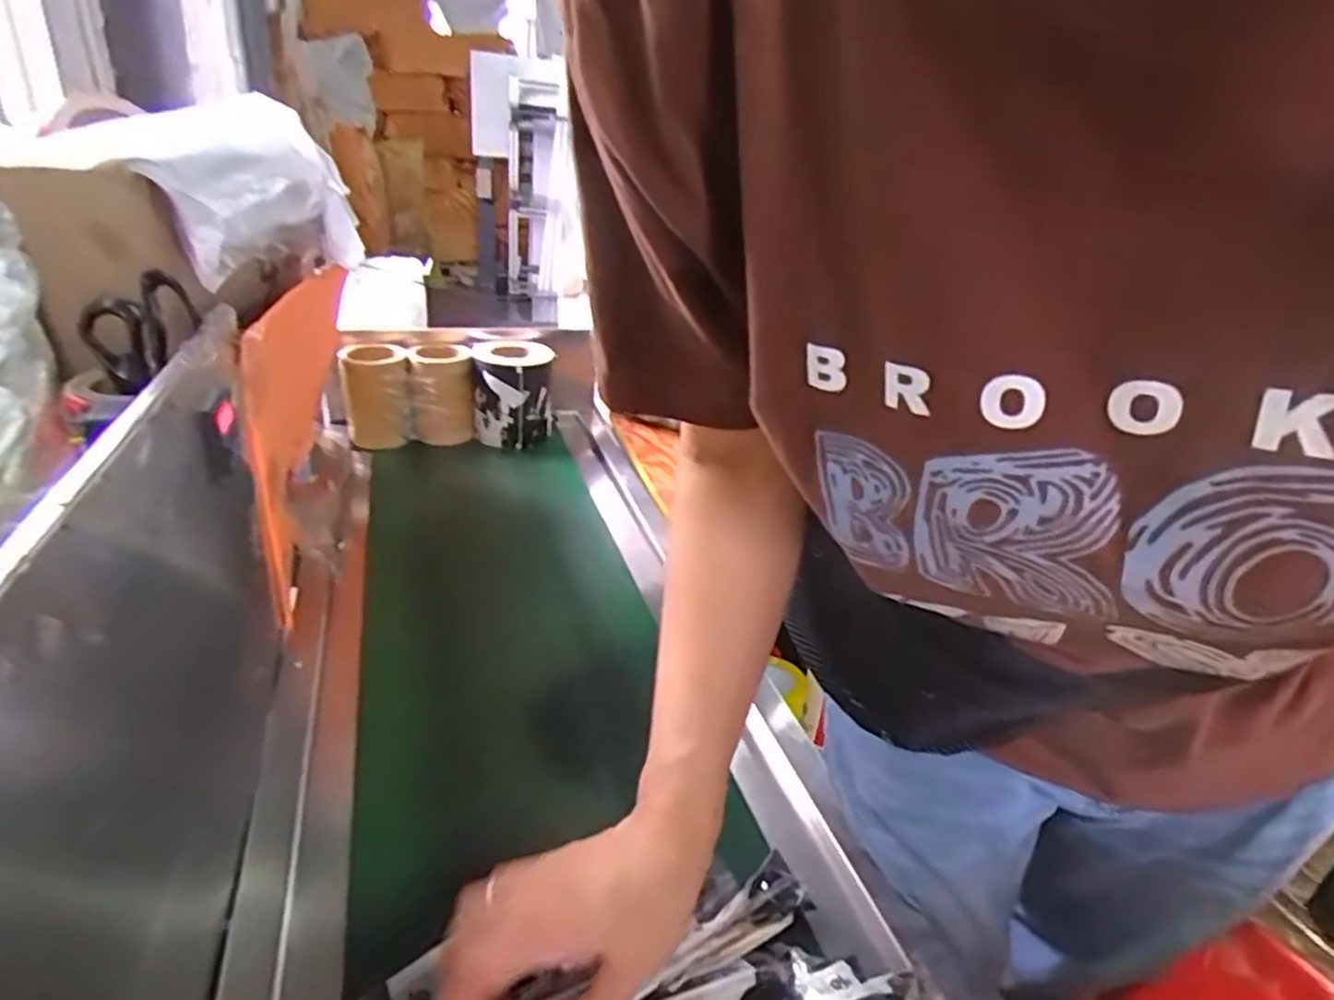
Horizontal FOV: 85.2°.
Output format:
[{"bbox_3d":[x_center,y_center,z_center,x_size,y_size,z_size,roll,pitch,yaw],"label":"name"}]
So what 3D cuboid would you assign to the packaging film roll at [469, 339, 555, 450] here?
[{"bbox_3d":[-0.253,-0.168,1.196,0.128,0.165,0.121,-1,29,-15],"label":"packaging film roll"}]

